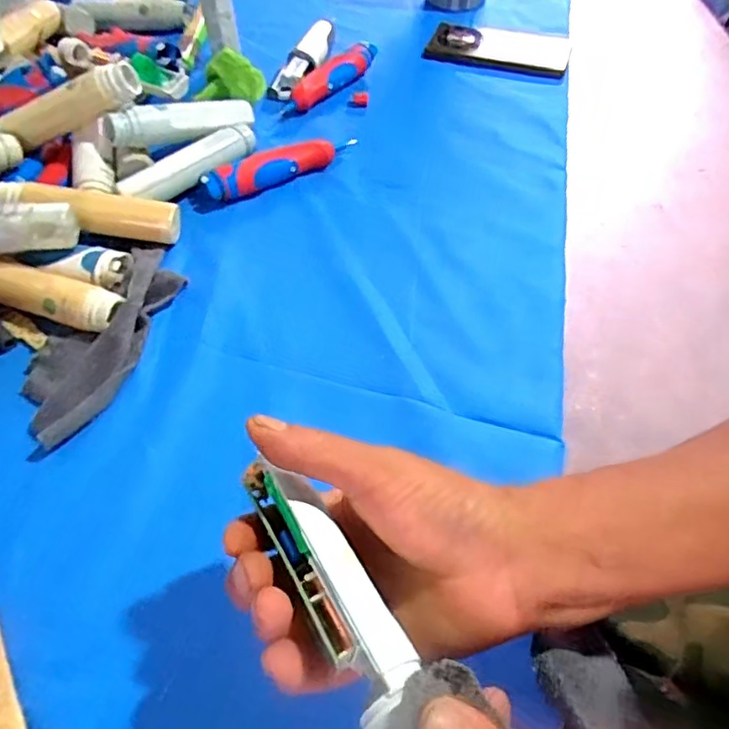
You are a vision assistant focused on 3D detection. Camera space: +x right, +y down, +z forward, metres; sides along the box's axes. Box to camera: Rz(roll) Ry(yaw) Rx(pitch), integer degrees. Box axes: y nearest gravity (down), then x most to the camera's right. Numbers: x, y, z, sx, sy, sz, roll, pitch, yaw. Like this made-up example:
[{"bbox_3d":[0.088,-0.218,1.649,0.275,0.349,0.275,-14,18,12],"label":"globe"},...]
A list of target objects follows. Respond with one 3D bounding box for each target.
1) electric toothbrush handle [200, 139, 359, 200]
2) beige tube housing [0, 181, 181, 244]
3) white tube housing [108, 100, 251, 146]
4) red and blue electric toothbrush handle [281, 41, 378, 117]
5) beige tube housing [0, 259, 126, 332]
[{"bbox_3d":[-0.074,-0.187,0.539,0.149,0.032,0.028,-24,58,-16],"label":"electric toothbrush handle"},{"bbox_3d":[-0.226,-0.129,0.479,0.142,0.026,0.032,11,55,-9],"label":"beige tube housing"},{"bbox_3d":[-0.167,-0.226,0.539,0.136,0.030,0.033,-25,58,-32],"label":"white tube housing"},{"bbox_3d":[-0.032,-0.308,0.622,0.032,0.028,0.140,37,63,23],"label":"red and blue electric toothbrush handle"},{"bbox_3d":[-0.249,-0.056,0.445,0.131,0.026,0.031,16,57,11],"label":"beige tube housing"}]

